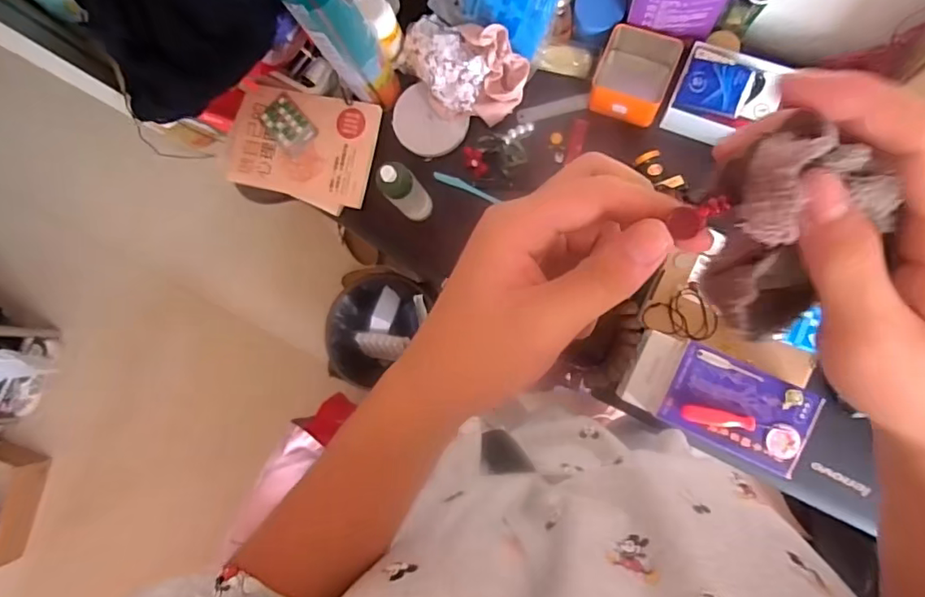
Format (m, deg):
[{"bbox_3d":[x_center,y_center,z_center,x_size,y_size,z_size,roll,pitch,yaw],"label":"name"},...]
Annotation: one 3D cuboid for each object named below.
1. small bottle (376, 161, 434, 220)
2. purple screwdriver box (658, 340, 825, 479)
[{"bbox_3d":[-0.067,-0.133,0.694,0.047,0.135,0.049,-1,85,8],"label":"small bottle"},{"bbox_3d":[0.292,0.115,0.577,0.141,0.017,0.091,25,89,9],"label":"purple screwdriver box"}]

